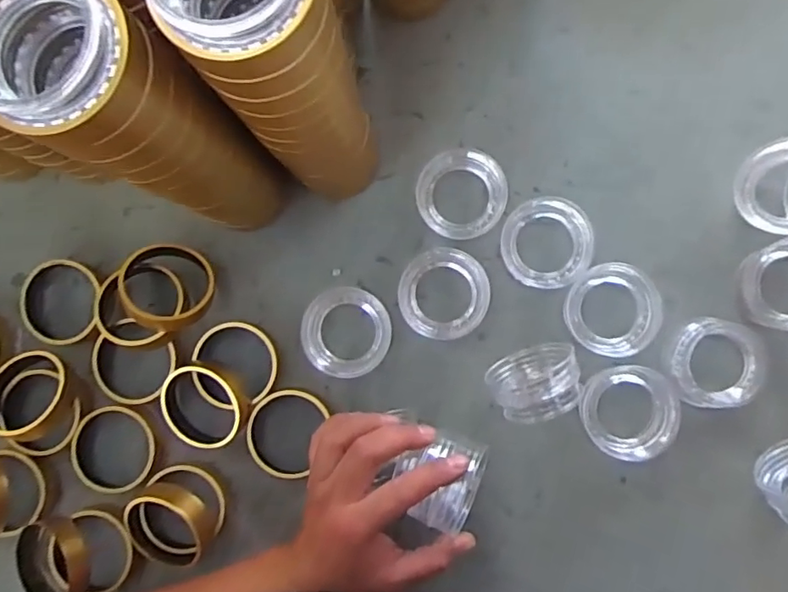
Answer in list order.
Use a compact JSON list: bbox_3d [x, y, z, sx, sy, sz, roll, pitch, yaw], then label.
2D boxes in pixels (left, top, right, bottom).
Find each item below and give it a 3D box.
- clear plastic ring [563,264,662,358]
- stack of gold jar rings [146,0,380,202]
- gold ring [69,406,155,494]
[{"bbox_3d":[0.166,0.010,0.437,0.069,0.027,0.069,0,89,5],"label":"clear plastic ring"},{"bbox_3d":[-0.056,-0.118,0.327,0.071,0.238,0.070,-11,88,5],"label":"stack of gold jar rings"},{"bbox_3d":[-0.233,0.127,0.469,0.075,0.014,0.070,0,93,7],"label":"gold ring"}]

